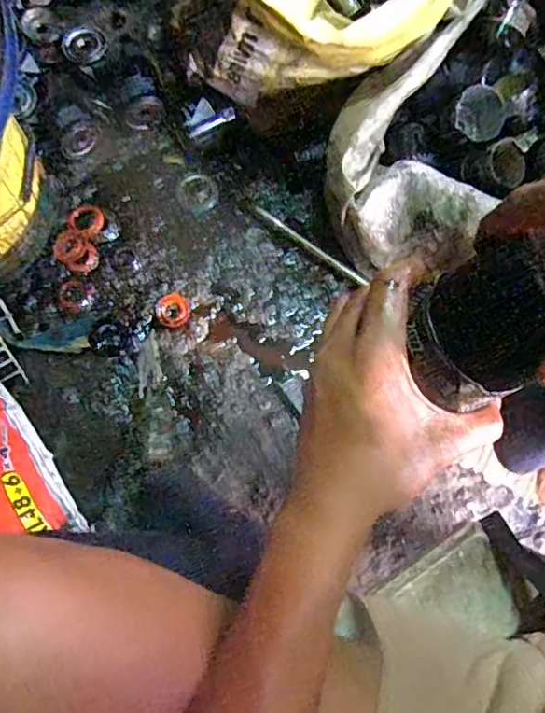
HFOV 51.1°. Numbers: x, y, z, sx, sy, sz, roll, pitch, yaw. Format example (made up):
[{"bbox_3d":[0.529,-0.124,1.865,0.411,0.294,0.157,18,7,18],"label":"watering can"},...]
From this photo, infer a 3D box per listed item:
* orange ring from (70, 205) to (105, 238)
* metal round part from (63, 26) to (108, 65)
[{"bbox_3d":[-0.279,-0.205,0.854,0.045,0.009,0.049,0,77,0],"label":"orange ring"},{"bbox_3d":[-0.278,-0.461,0.842,0.060,0.014,0.058,0,77,0],"label":"metal round part"}]

